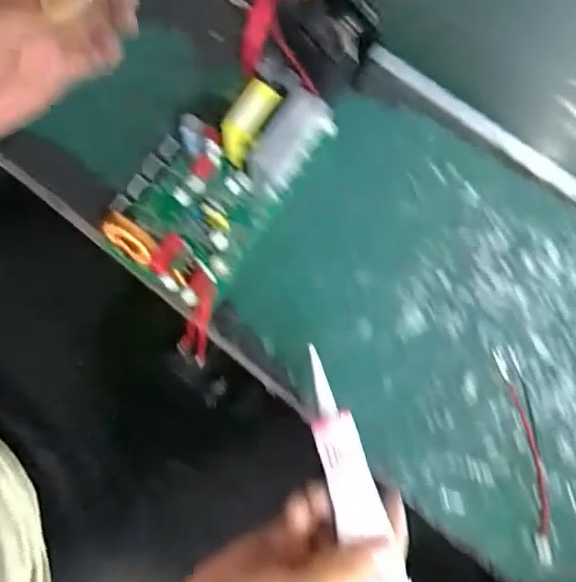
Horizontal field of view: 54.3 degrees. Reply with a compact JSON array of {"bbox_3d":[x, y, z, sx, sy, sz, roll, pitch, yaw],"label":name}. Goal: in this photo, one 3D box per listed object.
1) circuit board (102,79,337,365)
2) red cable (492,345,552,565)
[{"bbox_3d":[-0.057,-0.078,0.422,0.105,0.062,0.205,31,75,7],"label":"circuit board"},{"bbox_3d":[0.170,0.111,0.396,0.020,0.005,0.145,-7,75,-1],"label":"red cable"}]

